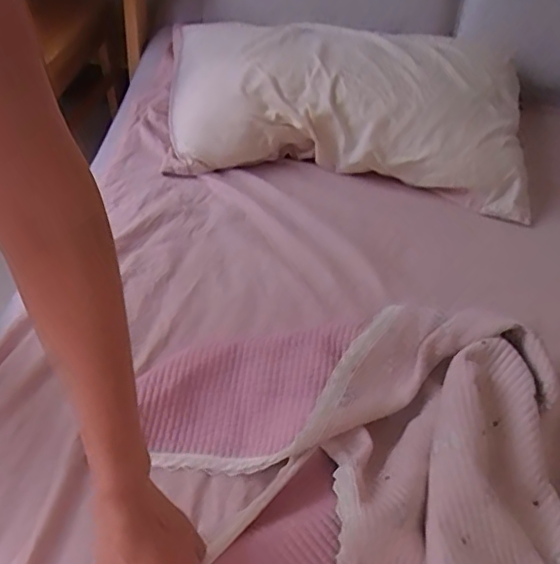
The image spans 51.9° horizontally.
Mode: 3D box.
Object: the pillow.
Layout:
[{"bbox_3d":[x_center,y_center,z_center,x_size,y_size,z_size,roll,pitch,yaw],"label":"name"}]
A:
[{"bbox_3d":[0.112,-0.332,1.033,0.649,0.155,0.342,10,51,5],"label":"pillow"}]

